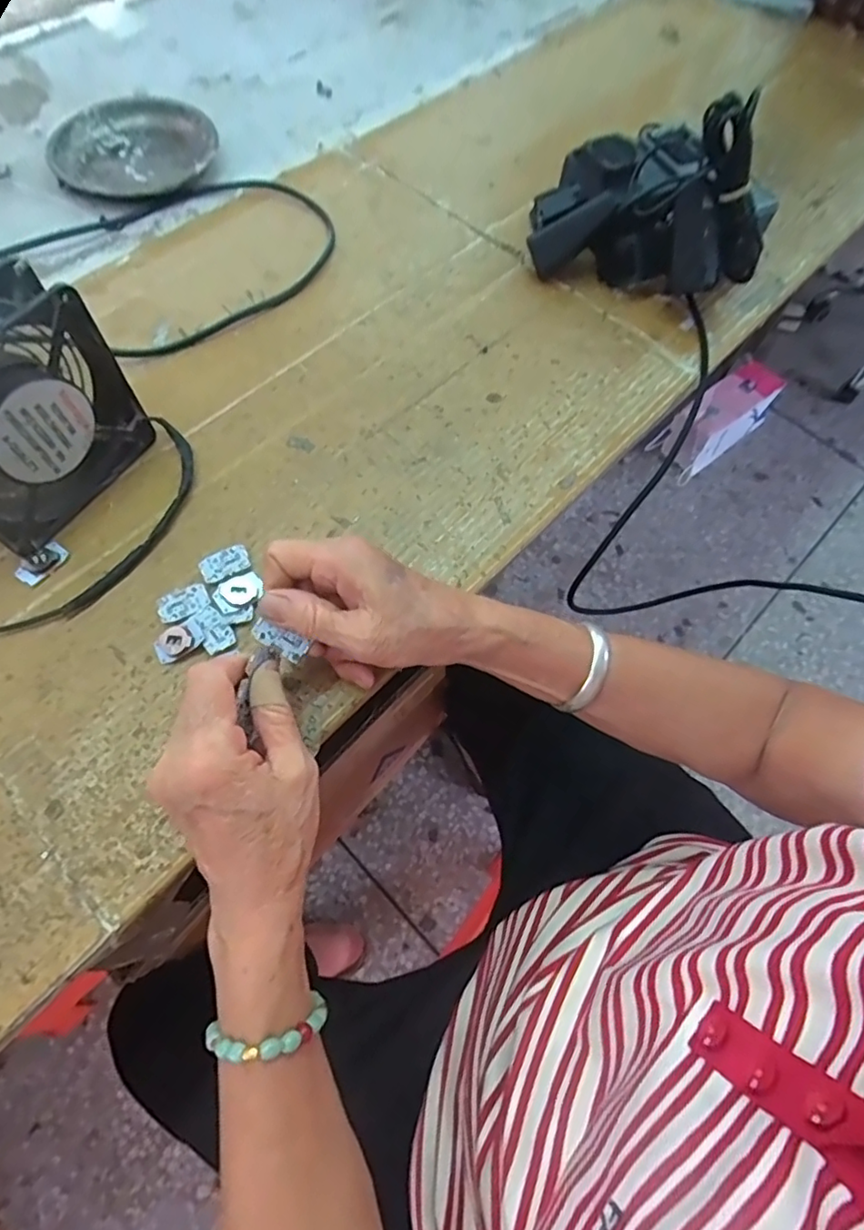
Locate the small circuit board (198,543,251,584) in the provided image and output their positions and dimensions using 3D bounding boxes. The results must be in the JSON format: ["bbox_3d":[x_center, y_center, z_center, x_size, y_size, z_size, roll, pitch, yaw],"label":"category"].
[{"bbox_3d":[-0.130,-0.033,0.362,0.030,0.005,0.021,-30,71,-15],"label":"small circuit board"}]

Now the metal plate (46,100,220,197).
[{"bbox_3d":[-0.264,-0.417,0.521,0.135,0.017,0.128,1,66,-2],"label":"metal plate"}]

